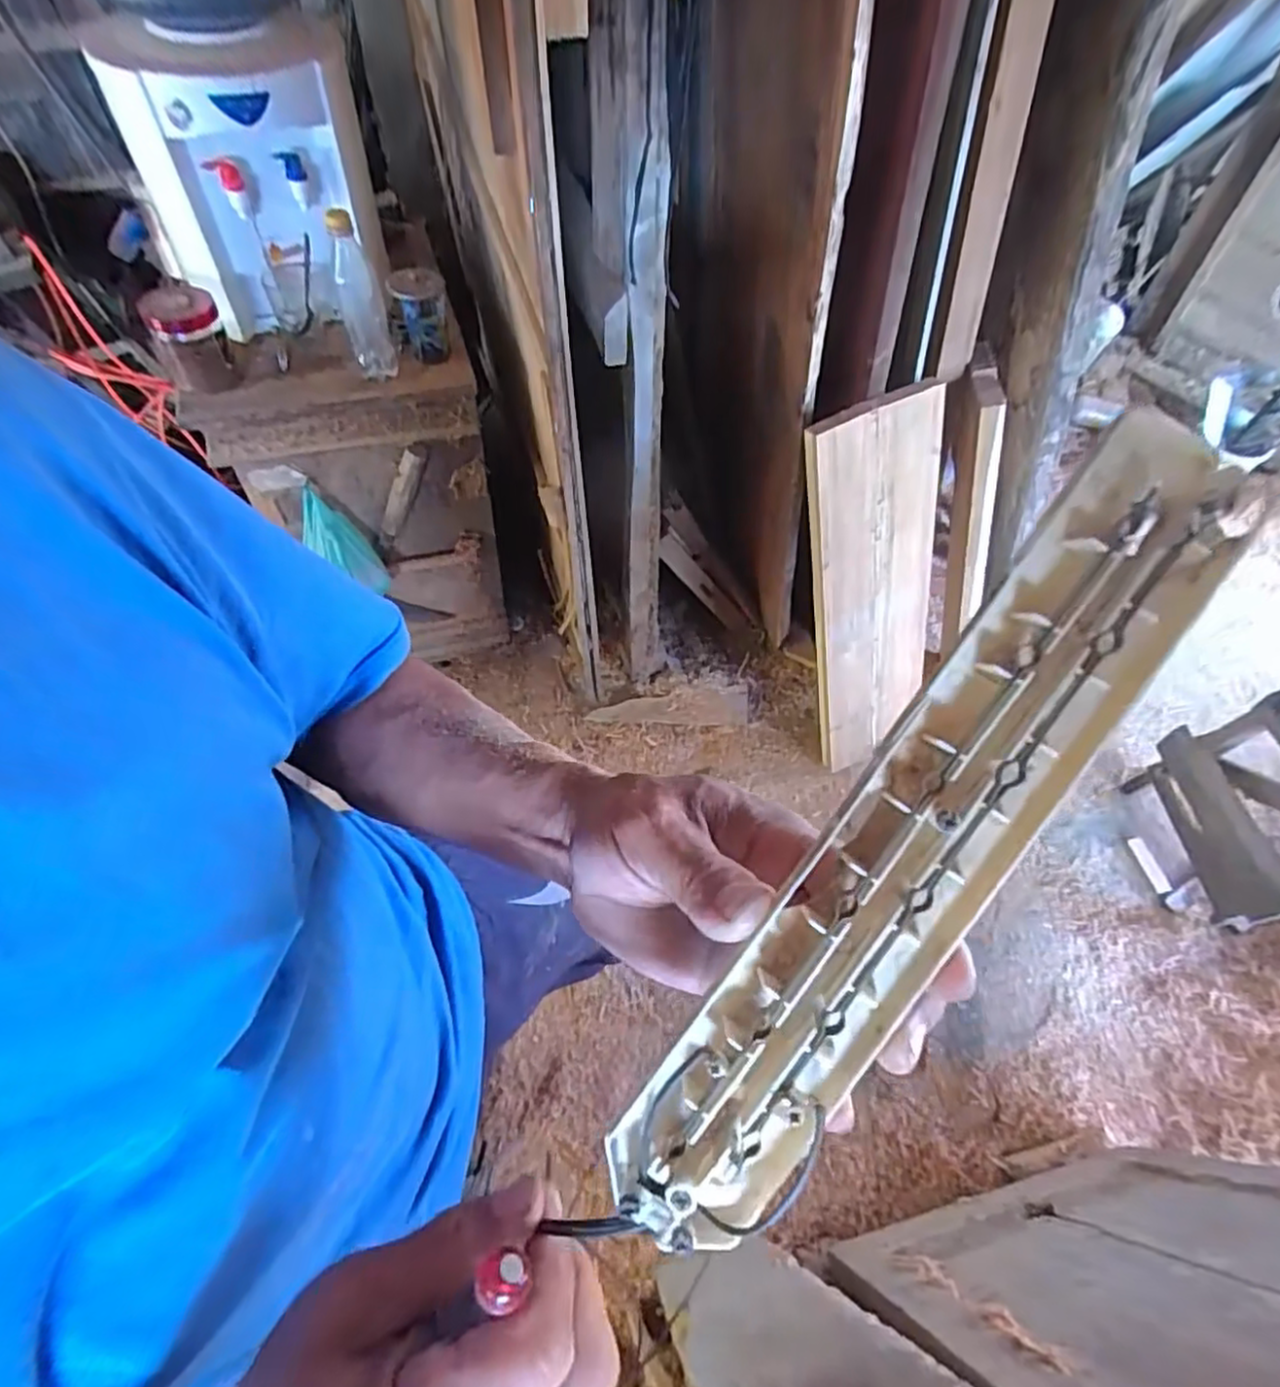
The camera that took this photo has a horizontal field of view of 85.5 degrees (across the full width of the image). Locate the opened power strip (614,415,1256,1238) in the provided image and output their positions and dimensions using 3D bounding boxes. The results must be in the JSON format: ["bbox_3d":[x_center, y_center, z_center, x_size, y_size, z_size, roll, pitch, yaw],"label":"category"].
[{"bbox_3d":[0.075,0.044,0.190,0.043,0.017,0.253,35,95,16],"label":"opened power strip"}]

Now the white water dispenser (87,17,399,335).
[{"bbox_3d":[-0.589,-0.809,1.088,0.306,0.316,0.289,-13,60,-12],"label":"white water dispenser"}]

